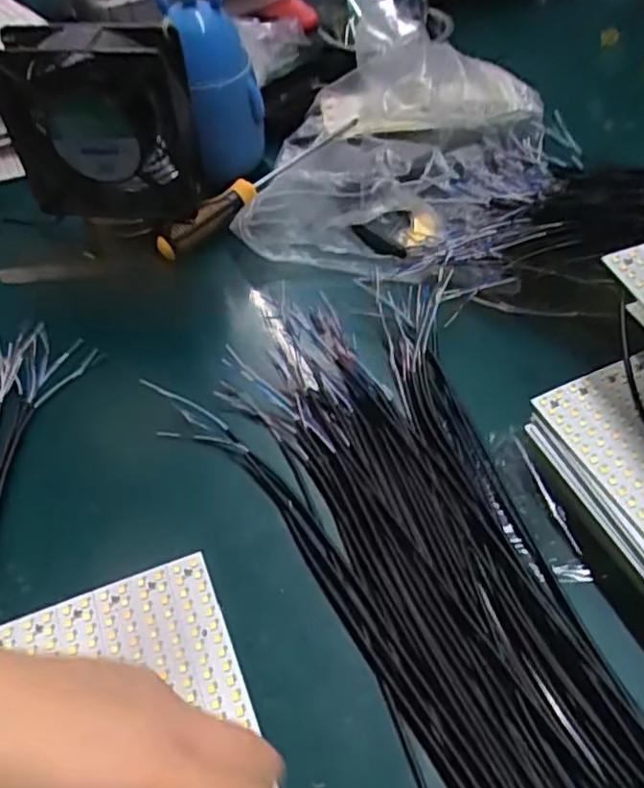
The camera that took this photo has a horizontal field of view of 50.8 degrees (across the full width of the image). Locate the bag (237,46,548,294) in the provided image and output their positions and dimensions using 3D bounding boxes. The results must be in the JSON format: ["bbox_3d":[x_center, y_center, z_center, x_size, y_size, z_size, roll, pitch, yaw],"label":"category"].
[{"bbox_3d":[0.056,-0.174,0.515,0.212,0.068,0.227,12,51,14],"label":"bag"}]

